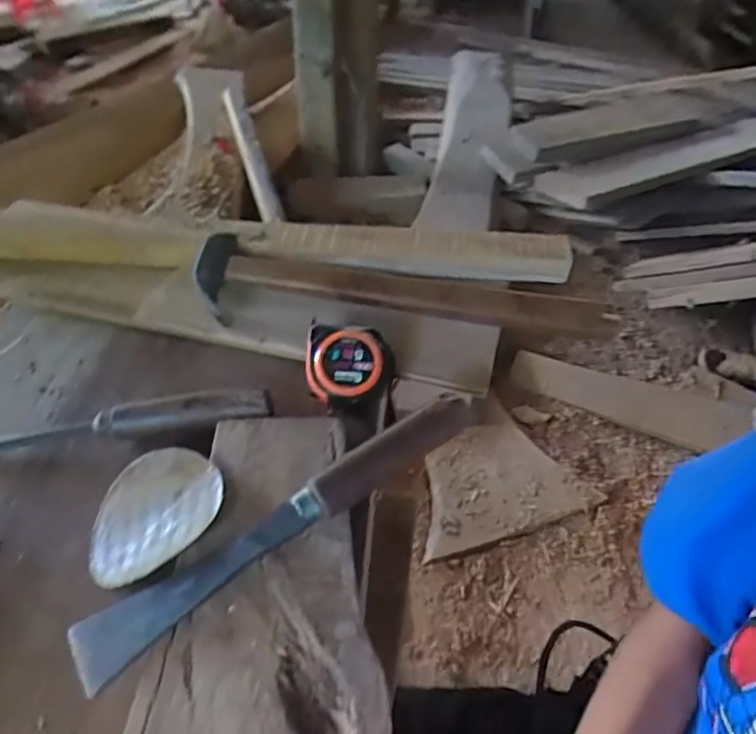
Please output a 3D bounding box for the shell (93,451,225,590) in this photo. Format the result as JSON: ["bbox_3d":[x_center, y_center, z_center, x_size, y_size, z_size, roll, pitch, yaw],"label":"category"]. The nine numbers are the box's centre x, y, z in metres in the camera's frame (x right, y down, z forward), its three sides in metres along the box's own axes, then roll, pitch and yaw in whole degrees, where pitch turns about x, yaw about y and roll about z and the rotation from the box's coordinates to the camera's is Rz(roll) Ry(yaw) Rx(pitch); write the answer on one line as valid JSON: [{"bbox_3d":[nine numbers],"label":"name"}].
[{"bbox_3d":[-0.145,0.093,0.370,0.081,0.011,0.090,20,64,33],"label":"shell"}]

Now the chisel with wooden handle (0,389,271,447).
[{"bbox_3d":[-0.195,0.039,0.422,0.226,0.033,0.022,-2,44,-7],"label":"chisel with wooden handle"}]

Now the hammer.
[{"bbox_3d":[0.019,-0.064,0.505,0.355,0.030,0.076,8,44,4],"label":"hammer"}]

